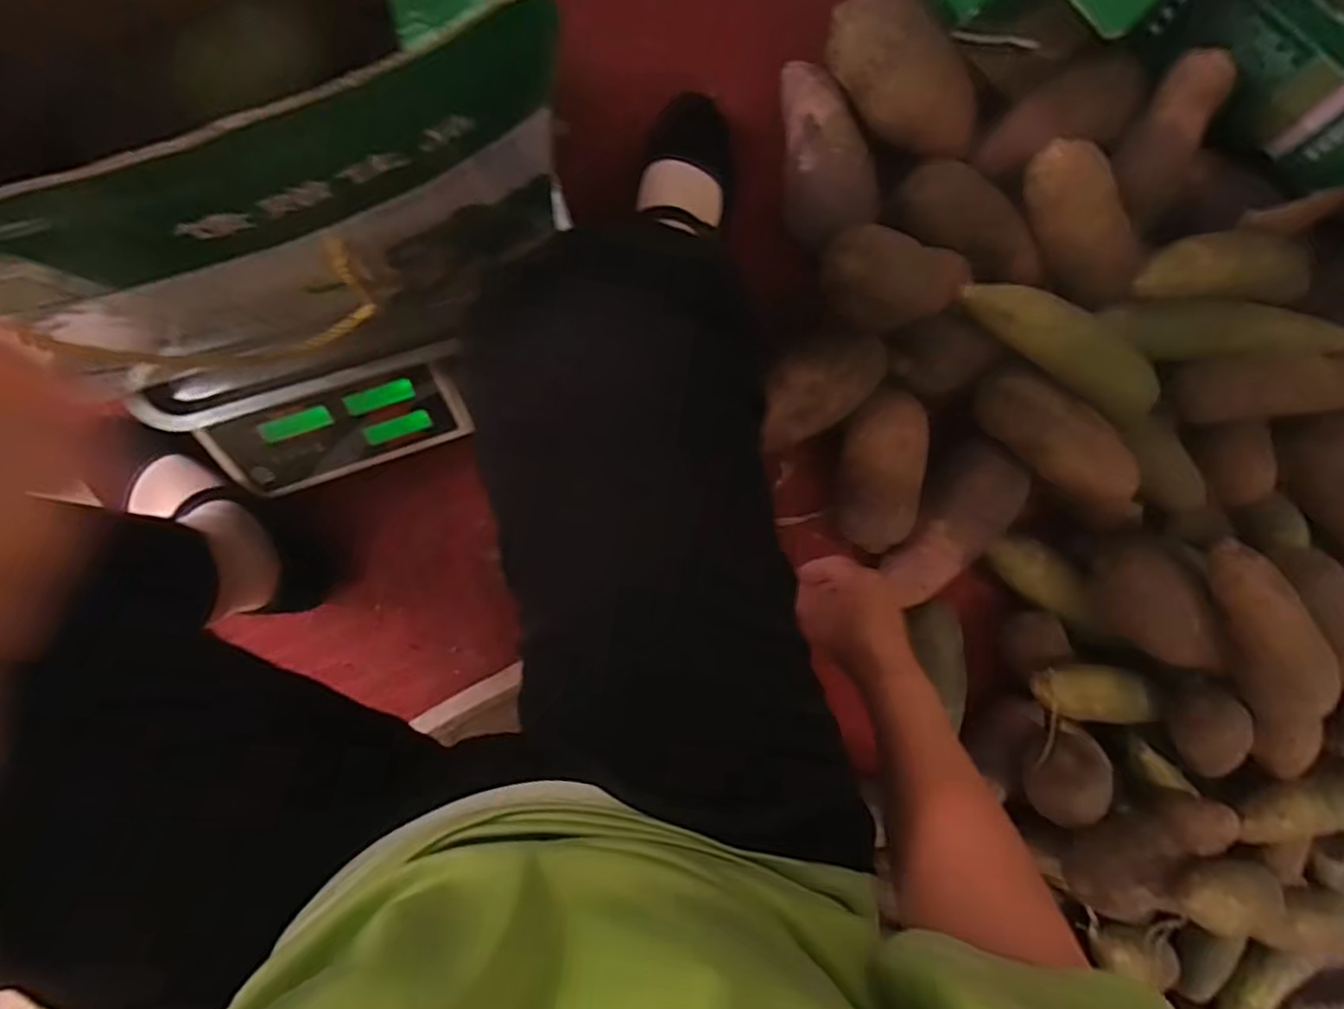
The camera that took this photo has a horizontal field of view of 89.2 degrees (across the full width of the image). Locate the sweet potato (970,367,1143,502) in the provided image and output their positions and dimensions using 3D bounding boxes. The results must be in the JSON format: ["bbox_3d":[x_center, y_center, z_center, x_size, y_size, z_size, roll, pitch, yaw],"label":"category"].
[{"bbox_3d":[0.347,-0.057,0.610,0.161,0.064,0.051,38,92,-10],"label":"sweet potato"}]

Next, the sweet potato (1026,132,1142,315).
[{"bbox_3d":[0.359,-0.246,0.603,0.050,0.048,0.146,-35,100,-1],"label":"sweet potato"}]

